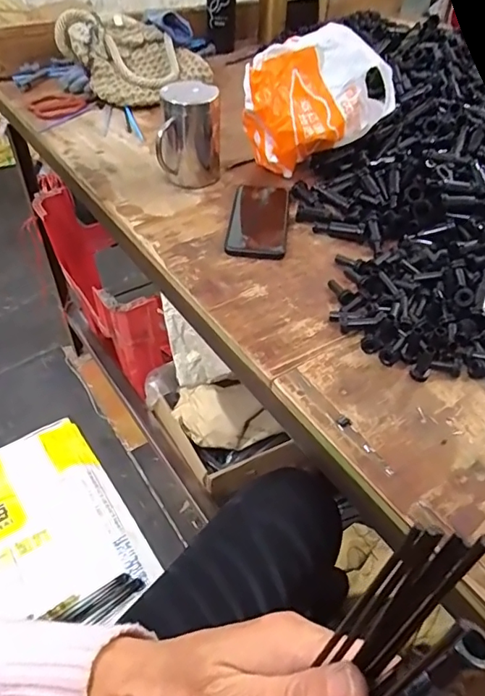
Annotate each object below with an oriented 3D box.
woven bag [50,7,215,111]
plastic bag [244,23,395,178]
[{"bbox_3d":[-0.195,-0.536,0.926,0.206,0.117,0.201,33,53,25],"label":"woven bag"},{"bbox_3d":[0.099,-0.335,0.701,0.208,0.159,0.100,-15,49,-17],"label":"plastic bag"}]

